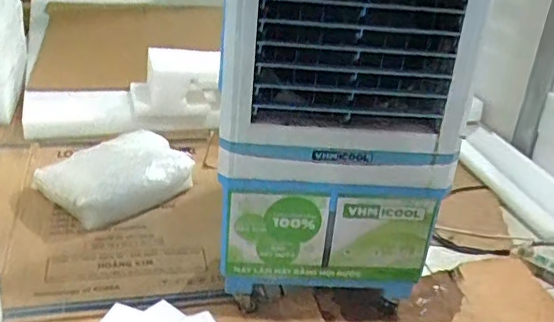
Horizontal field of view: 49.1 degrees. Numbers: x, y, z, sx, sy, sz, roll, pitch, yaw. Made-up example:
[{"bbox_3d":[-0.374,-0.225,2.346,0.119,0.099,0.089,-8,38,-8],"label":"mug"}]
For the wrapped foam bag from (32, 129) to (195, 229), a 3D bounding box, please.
[{"bbox_3d":[-0.440,0.046,1.704,0.261,0.125,0.373,29,35,36],"label":"wrapped foam bag"}]

